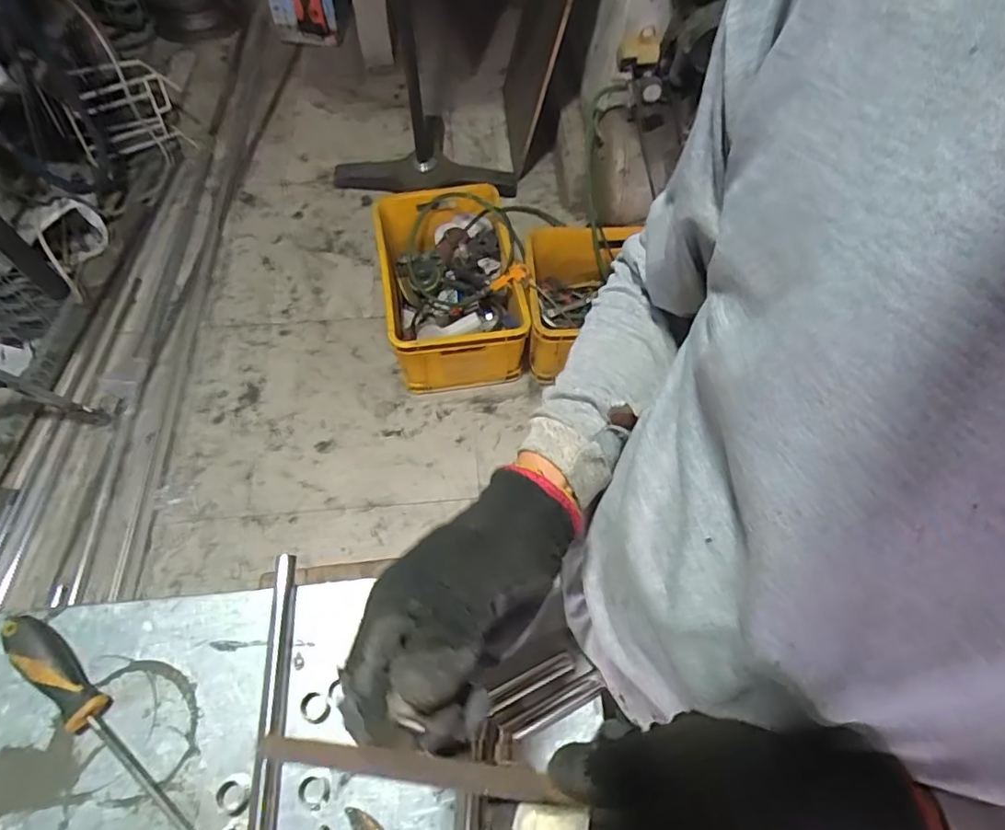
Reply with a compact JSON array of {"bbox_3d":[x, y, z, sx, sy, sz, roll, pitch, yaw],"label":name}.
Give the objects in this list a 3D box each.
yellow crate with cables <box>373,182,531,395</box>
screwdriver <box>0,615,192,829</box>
[{"bbox_3d":[-0.145,-0.358,1.592,0.375,0.269,0.518,-8,65,-6],"label":"yellow crate with cables"},{"bbox_3d":[-0.318,0.270,0.458,0.294,0.027,0.032,37,69,15],"label":"screwdriver"}]

